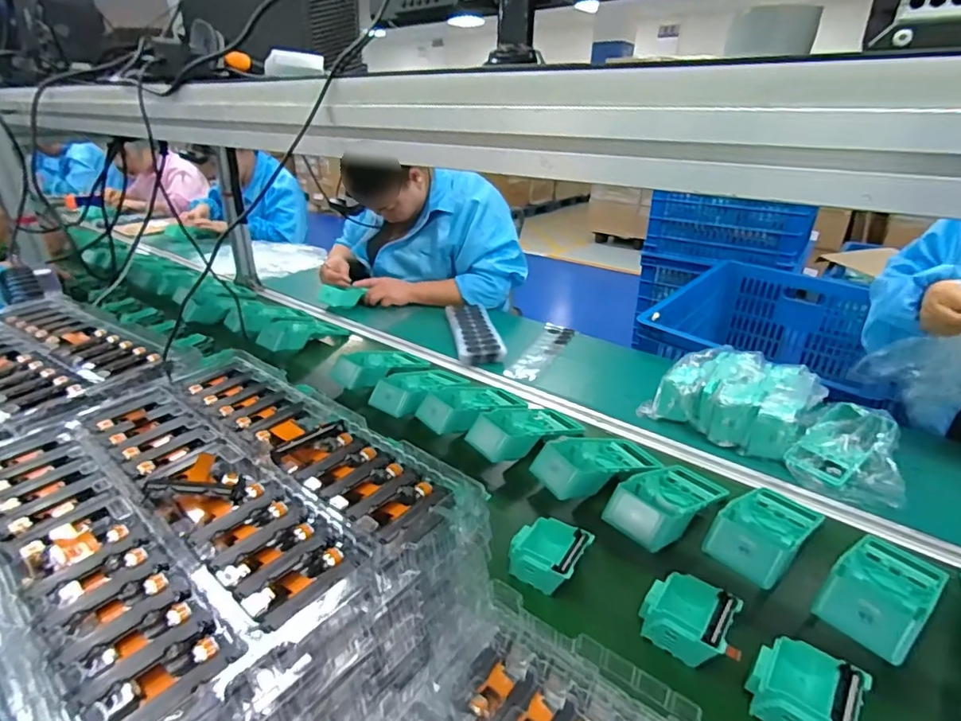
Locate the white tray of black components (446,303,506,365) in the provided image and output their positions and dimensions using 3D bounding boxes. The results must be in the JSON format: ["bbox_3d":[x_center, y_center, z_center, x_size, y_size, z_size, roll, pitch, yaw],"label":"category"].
[{"bbox_3d":[-0.017,-0.066,1.159,0.094,0.029,0.249,-4,27,-10],"label":"white tray of black components"}]

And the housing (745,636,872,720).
[{"bbox_3d":[0.279,0.295,0.452,0.084,0.045,0.080,21,33,35],"label":"housing"}]

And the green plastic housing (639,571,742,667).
[{"bbox_3d":[0.205,0.258,0.518,0.081,0.041,0.077,18,31,31],"label":"green plastic housing"}]

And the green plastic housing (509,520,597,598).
[{"bbox_3d":[0.080,0.224,0.590,0.085,0.045,0.081,16,30,28],"label":"green plastic housing"}]

